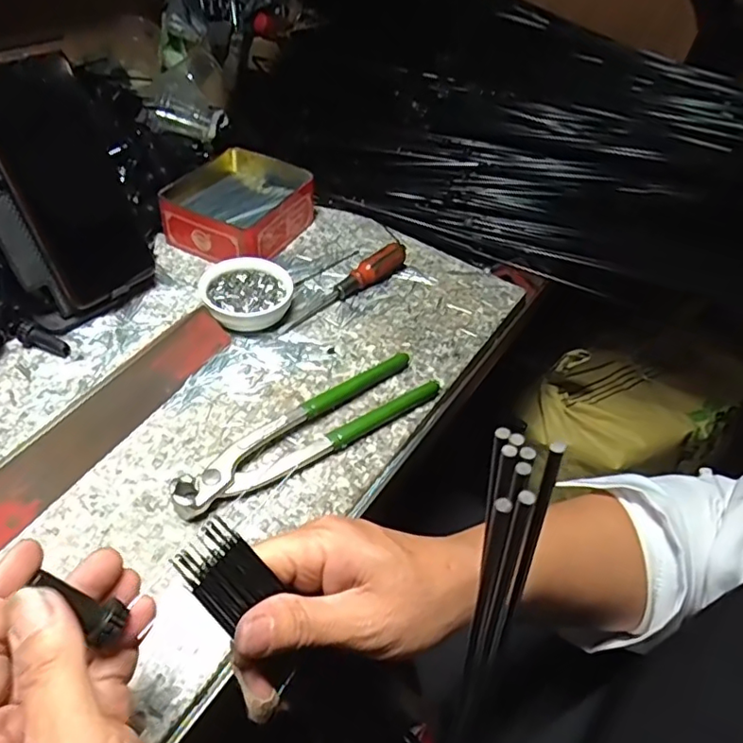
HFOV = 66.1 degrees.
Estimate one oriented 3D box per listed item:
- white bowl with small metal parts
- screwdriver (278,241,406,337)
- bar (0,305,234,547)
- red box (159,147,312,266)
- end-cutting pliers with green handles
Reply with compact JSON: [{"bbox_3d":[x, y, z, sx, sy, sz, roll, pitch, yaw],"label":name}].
[{"bbox_3d":[-0.101,-0.061,0.465,0.068,0.027,0.068,4,47,-4],"label":"white bowl with small metal parts"},{"bbox_3d":[-0.022,-0.073,0.491,0.021,0.023,0.141,37,53,25],"label":"screwdriver"},{"bbox_3d":[-0.185,0.038,0.361,0.032,0.027,0.257,25,49,15],"label":"bar"},{"bbox_3d":[-0.126,-0.157,0.538,0.108,0.044,0.121,23,48,14],"label":"red box"},{"bbox_3d":[-0.043,0.037,0.393,0.198,0.019,0.051,-27,56,-29],"label":"end-cutting pliers with green handles"}]

